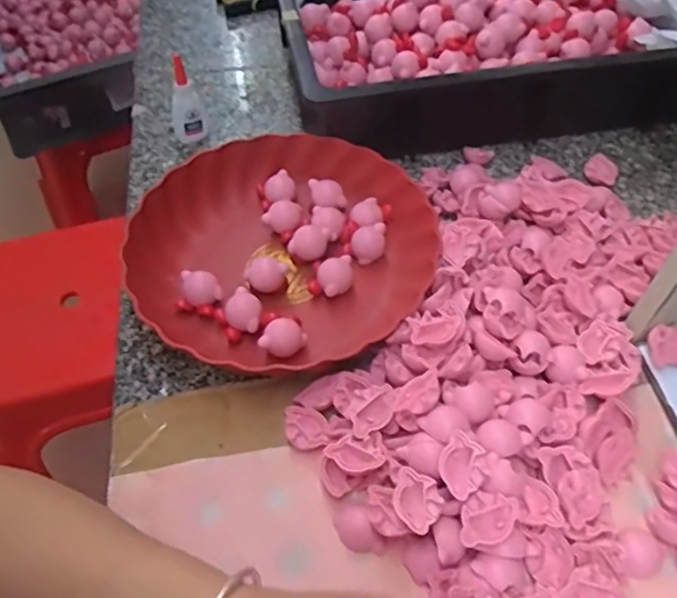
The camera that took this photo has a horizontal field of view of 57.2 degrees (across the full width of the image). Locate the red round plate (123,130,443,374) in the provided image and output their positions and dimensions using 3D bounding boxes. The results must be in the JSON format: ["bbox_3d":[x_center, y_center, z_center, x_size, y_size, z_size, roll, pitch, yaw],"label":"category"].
[{"bbox_3d":[-0.040,-0.044,0.523,0.237,0.069,0.227,0,51,0],"label":"red round plate"}]

